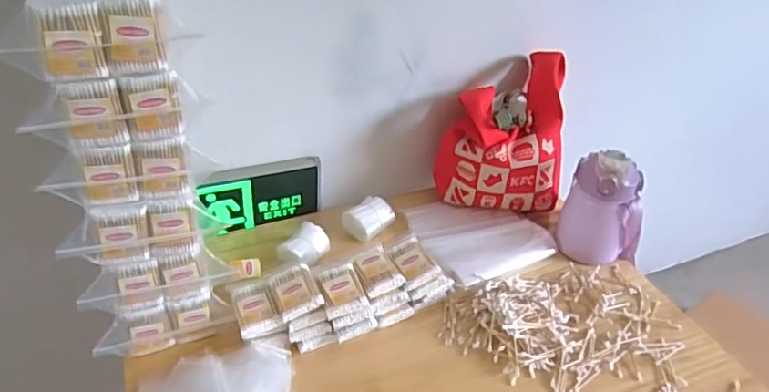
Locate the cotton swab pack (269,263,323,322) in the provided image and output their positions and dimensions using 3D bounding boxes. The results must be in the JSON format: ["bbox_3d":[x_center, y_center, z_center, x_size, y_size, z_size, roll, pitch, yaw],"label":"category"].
[{"bbox_3d":[-0.120,0.125,0.771,0.056,0.023,0.078,-14,39,-23],"label":"cotton swab pack"}]

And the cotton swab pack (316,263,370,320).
[{"bbox_3d":[-0.058,0.126,0.780,0.056,0.021,0.073,-11,38,-19],"label":"cotton swab pack"}]

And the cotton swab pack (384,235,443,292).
[{"bbox_3d":[0.037,0.092,0.828,0.057,0.025,0.079,-17,40,-26],"label":"cotton swab pack"}]

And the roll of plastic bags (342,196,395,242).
[{"bbox_3d":[-0.028,0.038,0.963,0.063,0.042,0.077,26,43,26],"label":"roll of plastic bags"}]

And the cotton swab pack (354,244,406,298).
[{"bbox_3d":[-0.010,0.105,0.808,0.056,0.018,0.070,-13,38,-21],"label":"cotton swab pack"}]

